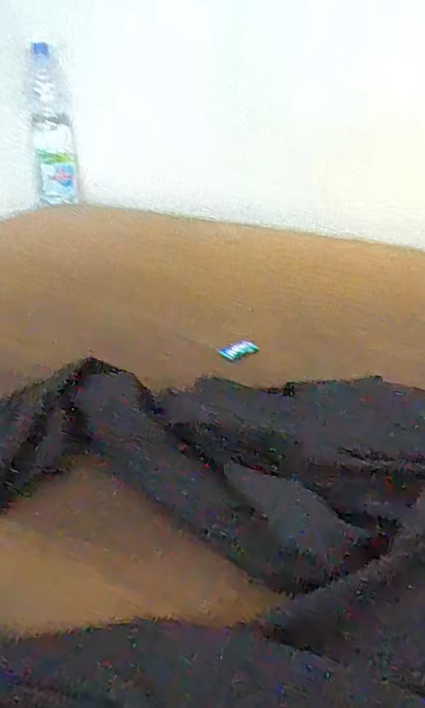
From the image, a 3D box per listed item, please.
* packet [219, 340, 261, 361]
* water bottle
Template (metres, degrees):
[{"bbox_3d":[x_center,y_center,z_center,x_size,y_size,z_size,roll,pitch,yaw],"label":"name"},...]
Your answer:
[{"bbox_3d":[0.031,-0.004,0.619,0.046,0.013,0.015,-17,34,-26],"label":"packet"},{"bbox_3d":[-0.366,-0.506,1.235,0.095,0.310,0.105,-6,30,-9],"label":"water bottle"}]

